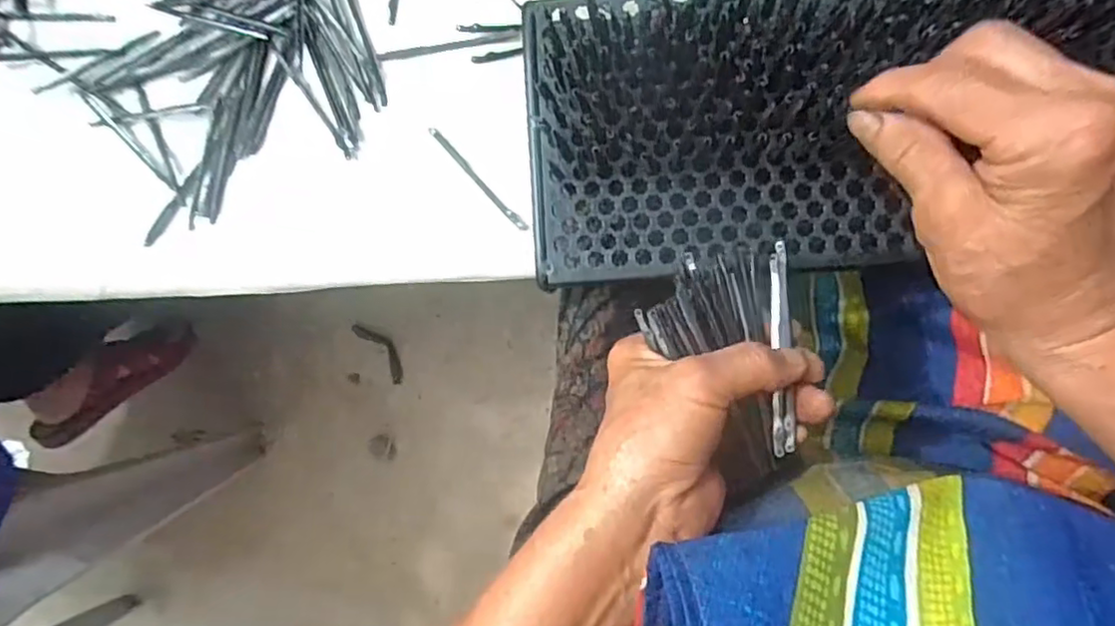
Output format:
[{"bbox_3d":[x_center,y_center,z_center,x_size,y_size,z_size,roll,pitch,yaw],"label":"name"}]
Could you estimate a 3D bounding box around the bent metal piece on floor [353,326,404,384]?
[{"bbox_3d":[-0.262,0.057,0.972,0.033,0.016,0.106,-34,90,8],"label":"bent metal piece on floor"}]

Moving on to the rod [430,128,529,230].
[{"bbox_3d":[-0.050,-0.084,0.406,0.006,0.006,0.088,-44,88,8],"label":"rod"}]

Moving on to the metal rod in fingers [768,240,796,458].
[{"bbox_3d":[0.102,0.016,0.296,0.008,0.005,0.095,-1,86,7],"label":"metal rod in fingers"}]

